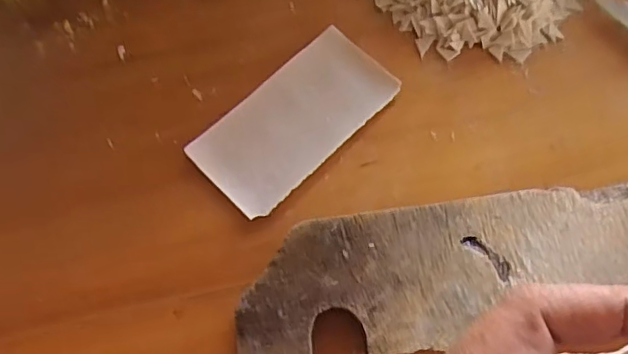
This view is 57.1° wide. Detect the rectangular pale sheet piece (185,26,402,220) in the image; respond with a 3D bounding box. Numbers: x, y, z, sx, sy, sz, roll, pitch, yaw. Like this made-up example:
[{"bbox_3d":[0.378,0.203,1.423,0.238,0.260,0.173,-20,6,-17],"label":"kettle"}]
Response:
[{"bbox_3d":[-0.009,-0.028,0.276,0.050,0.006,0.097,43,78,14],"label":"rectangular pale sheet piece"}]

